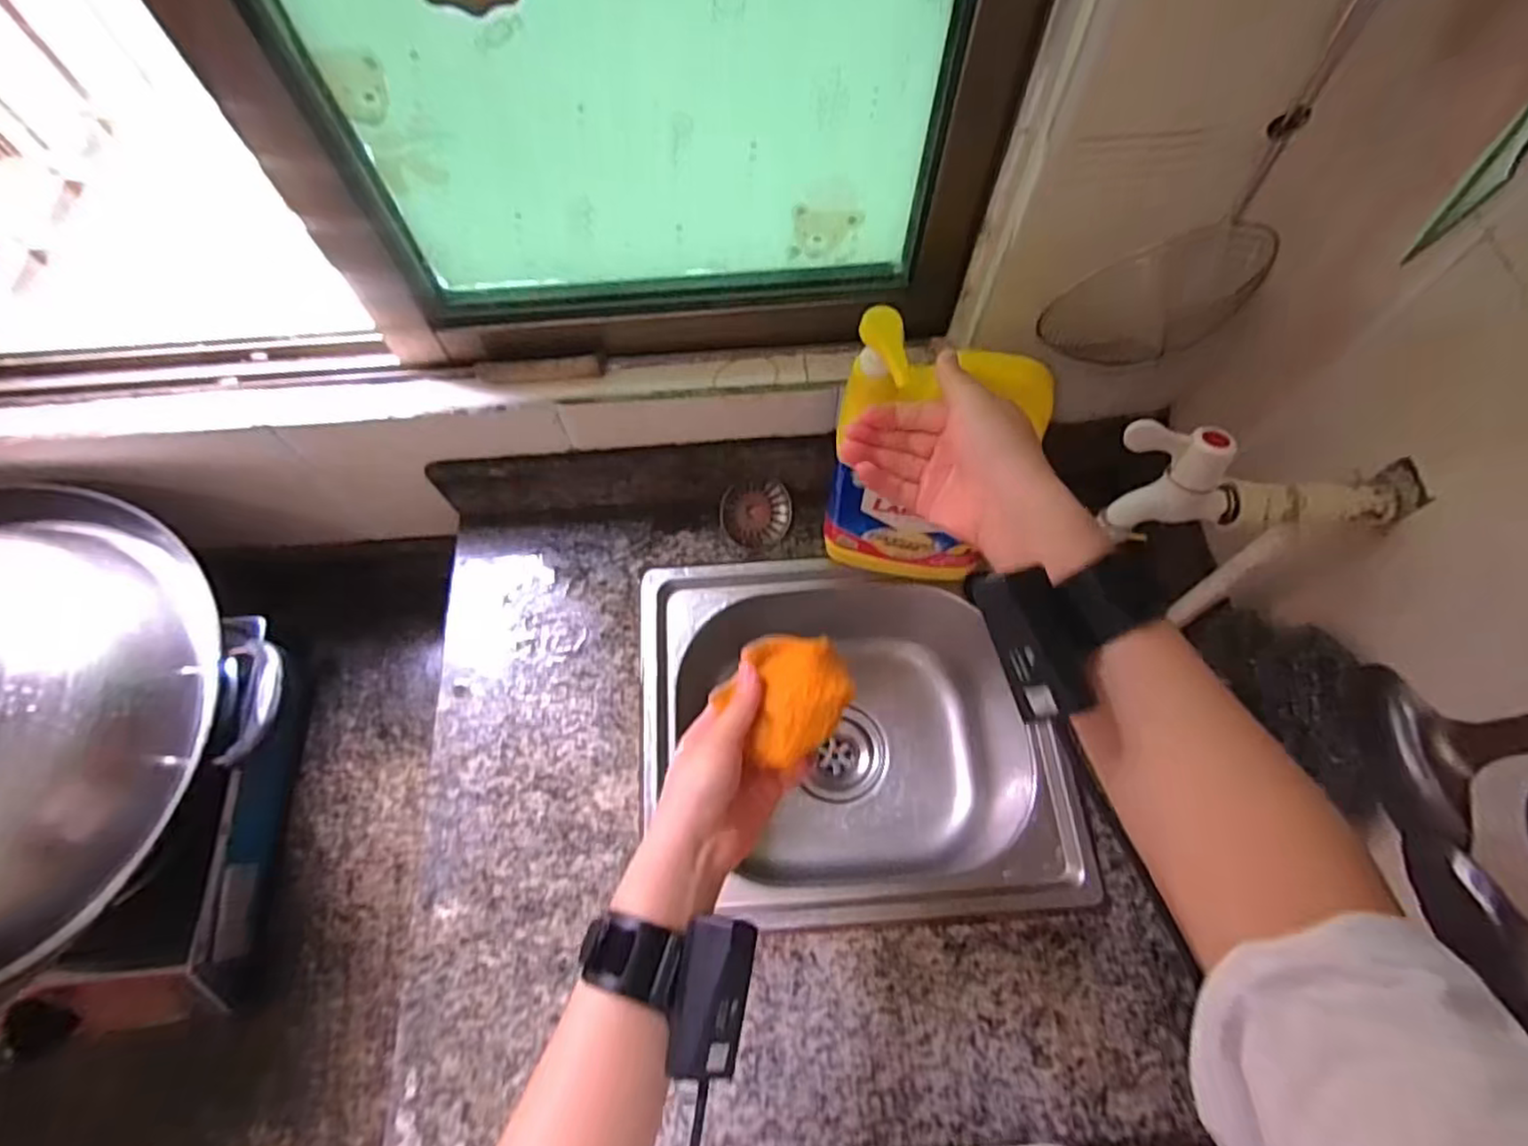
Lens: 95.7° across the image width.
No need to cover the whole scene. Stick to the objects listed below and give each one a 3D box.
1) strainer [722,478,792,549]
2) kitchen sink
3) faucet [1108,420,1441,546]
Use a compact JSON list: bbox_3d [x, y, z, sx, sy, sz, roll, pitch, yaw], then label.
[{"bbox_3d":[-0.007,-0.060,0.709,0.072,0.026,0.071,-1,100,-5],"label":"strainer"},{"bbox_3d":[0.070,0.179,0.730,0.354,0.207,0.337,-4,65,-1],"label":"kitchen sink"},{"bbox_3d":[0.311,-0.054,0.427,0.188,0.073,0.038,1,65,1],"label":"faucet"}]

